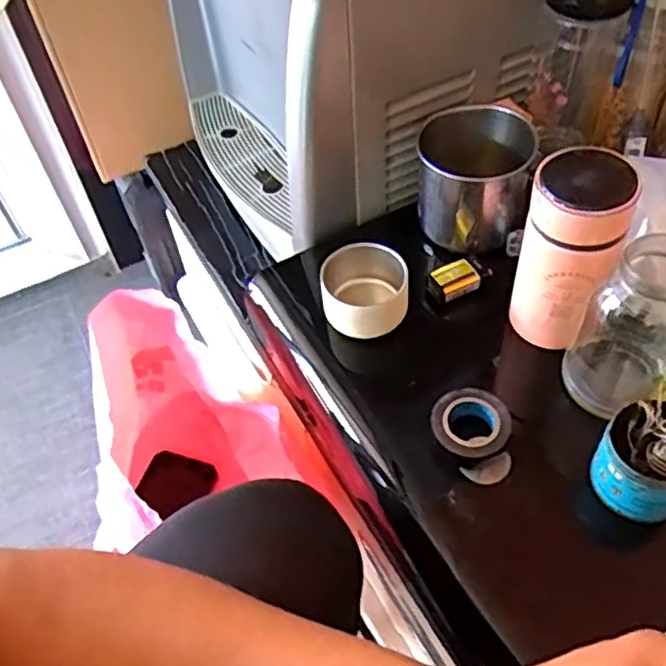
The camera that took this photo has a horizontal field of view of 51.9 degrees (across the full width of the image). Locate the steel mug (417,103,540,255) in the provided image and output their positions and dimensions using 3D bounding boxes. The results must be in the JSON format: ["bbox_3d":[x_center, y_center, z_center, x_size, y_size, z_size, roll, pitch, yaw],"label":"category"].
[{"bbox_3d":[0.117,-0.128,0.572,0.091,0.096,0.075,9,53,11],"label":"steel mug"}]

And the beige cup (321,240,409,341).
[{"bbox_3d":[0.025,-0.031,0.539,0.064,0.056,0.065,-2,51,3],"label":"beige cup"}]

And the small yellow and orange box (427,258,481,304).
[{"bbox_3d":[0.096,-0.043,0.548,0.037,0.015,0.026,-21,53,-12],"label":"small yellow and orange box"}]

